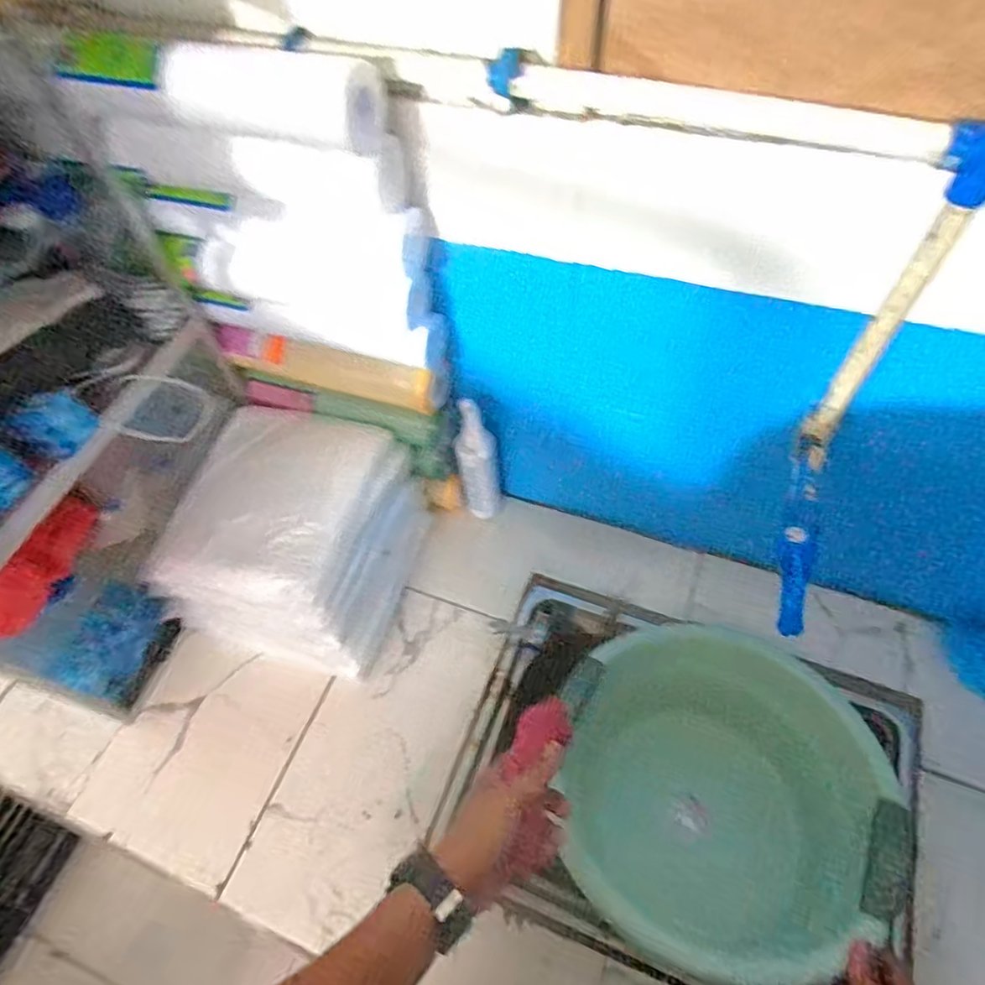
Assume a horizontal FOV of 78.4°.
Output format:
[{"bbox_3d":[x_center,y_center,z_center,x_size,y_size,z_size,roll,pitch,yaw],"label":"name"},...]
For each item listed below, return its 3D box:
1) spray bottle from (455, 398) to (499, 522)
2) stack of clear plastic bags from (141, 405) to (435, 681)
[{"bbox_3d":[-0.019,-0.035,0.822,0.050,0.220,0.038,-4,57,0],"label":"spray bottle"},{"bbox_3d":[-0.253,0.061,0.791,0.269,0.188,0.275,15,59,12],"label":"stack of clear plastic bags"}]

